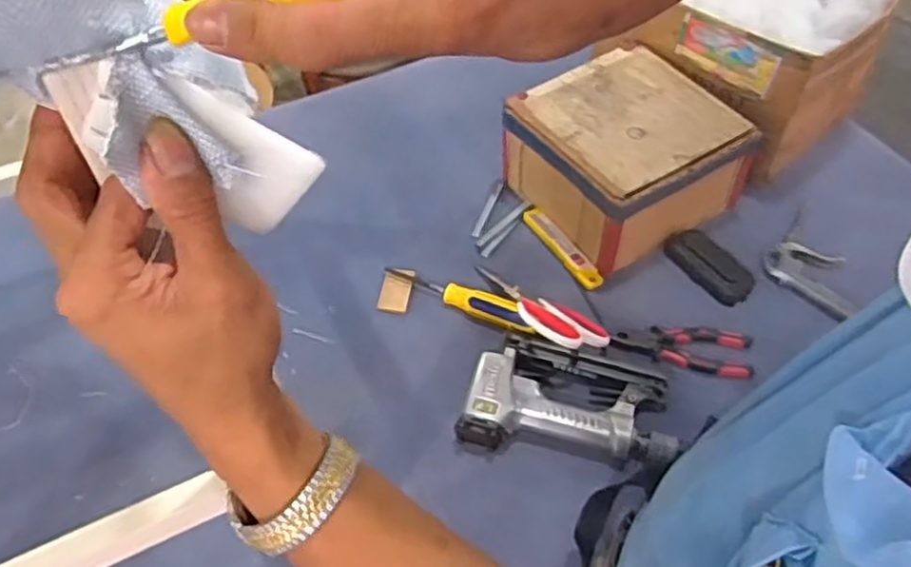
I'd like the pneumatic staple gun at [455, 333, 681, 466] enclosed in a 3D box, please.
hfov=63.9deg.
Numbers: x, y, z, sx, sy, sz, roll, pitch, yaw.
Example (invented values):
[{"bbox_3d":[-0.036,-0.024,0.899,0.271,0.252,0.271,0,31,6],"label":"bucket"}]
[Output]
[{"bbox_3d":[0.122,0.123,0.753,0.208,0.036,0.128,12,52,10],"label":"pneumatic staple gun"}]

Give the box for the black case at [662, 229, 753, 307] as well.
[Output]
[{"bbox_3d":[0.302,-0.023,0.872,0.057,0.024,0.108,-35,59,-25],"label":"black case"}]

